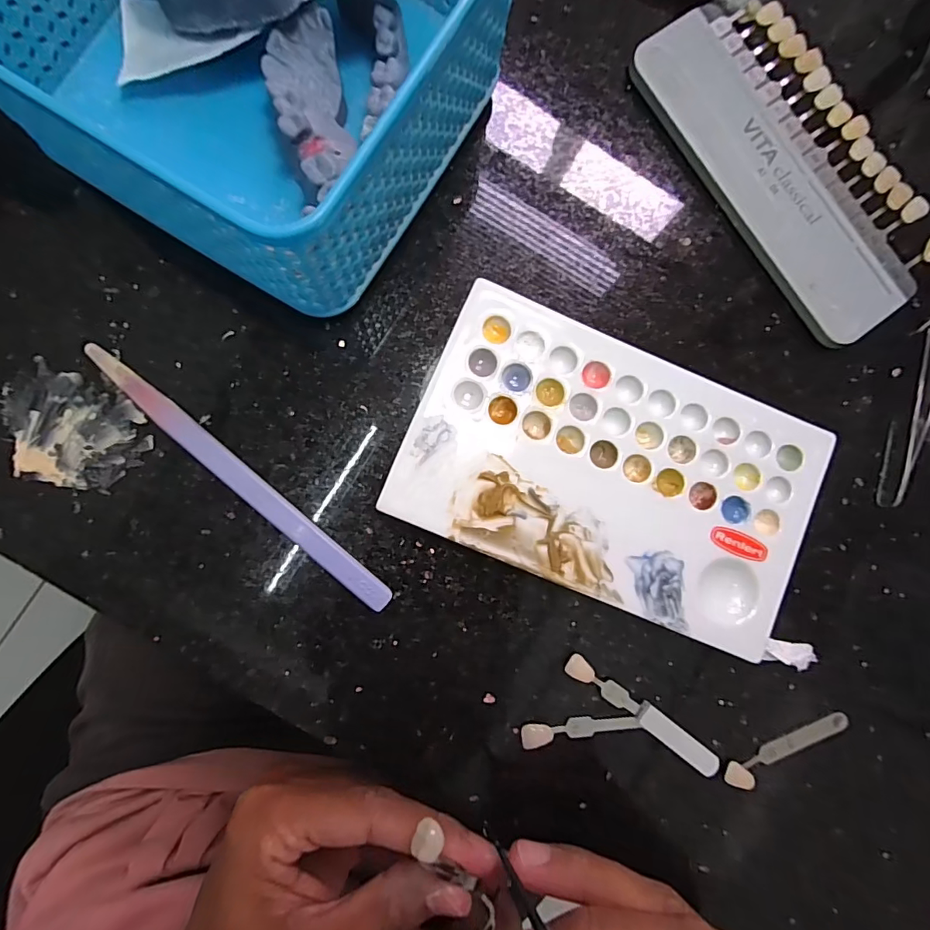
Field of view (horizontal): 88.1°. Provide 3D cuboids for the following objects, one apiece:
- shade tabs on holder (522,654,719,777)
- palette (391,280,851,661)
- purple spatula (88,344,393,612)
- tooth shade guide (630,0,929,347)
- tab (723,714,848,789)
[{"bbox_3d":[0.058,0.104,0.180,0.067,0.008,0.037,35,85,-3],"label":"shade tabs on holder"},{"bbox_3d":[0.057,0.002,0.184,0.152,0.013,0.096,23,86,-4],"label":"palette"},{"bbox_3d":[-0.081,0.005,0.175,0.137,0.004,0.010,41,85,-2],"label":"purple spatula"},{"bbox_3d":[0.136,-0.125,0.200,0.068,0.008,0.144,-35,91,-5],"label":"tooth shade guide"},{"bbox_3d":[0.126,0.112,0.187,0.056,0.005,0.010,-17,89,-5],"label":"tab"}]

